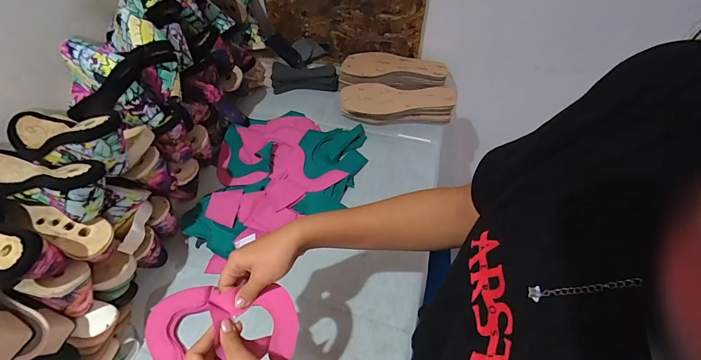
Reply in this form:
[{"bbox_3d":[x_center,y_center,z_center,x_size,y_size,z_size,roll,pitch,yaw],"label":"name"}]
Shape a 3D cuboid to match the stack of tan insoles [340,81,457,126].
[{"bbox_3d":[0.103,-0.165,0.798,0.249,0.073,0.087,2,56,6],"label":"stack of tan insoles"}]

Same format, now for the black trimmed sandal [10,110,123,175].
[{"bbox_3d":[-0.421,-0.059,0.531,0.230,0.079,0.087,12,55,26],"label":"black trimmed sandal"}]

